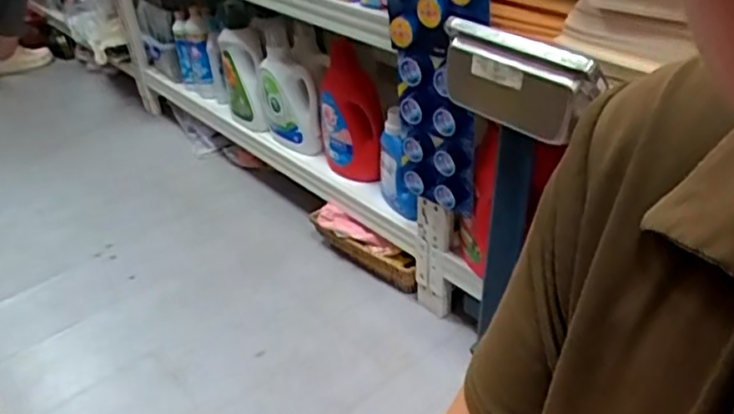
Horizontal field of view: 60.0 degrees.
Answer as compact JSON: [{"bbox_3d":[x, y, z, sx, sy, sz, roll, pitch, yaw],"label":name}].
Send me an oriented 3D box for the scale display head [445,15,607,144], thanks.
[{"bbox_3d":[0.188,-0.166,0.811,0.050,0.115,0.213,-30,42,-32],"label":"scale display head"}]

